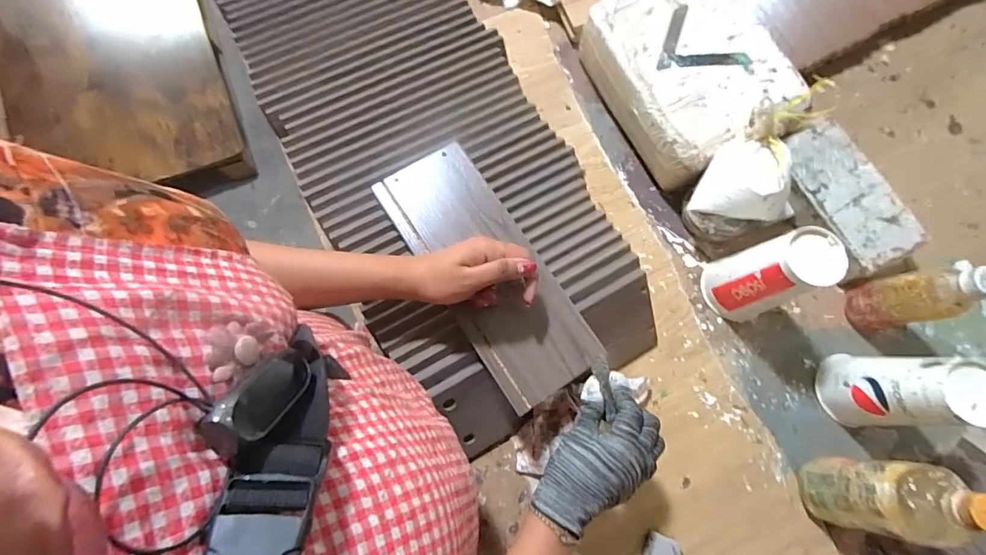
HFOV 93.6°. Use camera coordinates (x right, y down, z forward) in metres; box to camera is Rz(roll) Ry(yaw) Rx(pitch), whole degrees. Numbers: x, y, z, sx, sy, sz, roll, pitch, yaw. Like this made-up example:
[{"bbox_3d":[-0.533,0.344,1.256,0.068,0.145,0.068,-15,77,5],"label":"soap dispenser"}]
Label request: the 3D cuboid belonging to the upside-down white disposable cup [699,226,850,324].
[{"bbox_3d":[0.322,-0.002,0.550,0.080,0.170,0.077,0,78,2],"label":"upside-down white disposable cup"}]

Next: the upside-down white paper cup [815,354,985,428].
[{"bbox_3d":[0.449,0.128,0.516,0.078,0.170,0.084,5,78,3],"label":"upside-down white paper cup"}]

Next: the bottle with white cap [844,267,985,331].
[{"bbox_3d":[0.496,0.025,0.541,0.063,0.172,0.057,-5,78,1],"label":"bottle with white cap"}]

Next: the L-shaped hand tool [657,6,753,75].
[{"bbox_3d":[0.274,-0.312,0.605,0.117,0.008,0.098,3,78,2],"label":"L-shaped hand tool"}]

